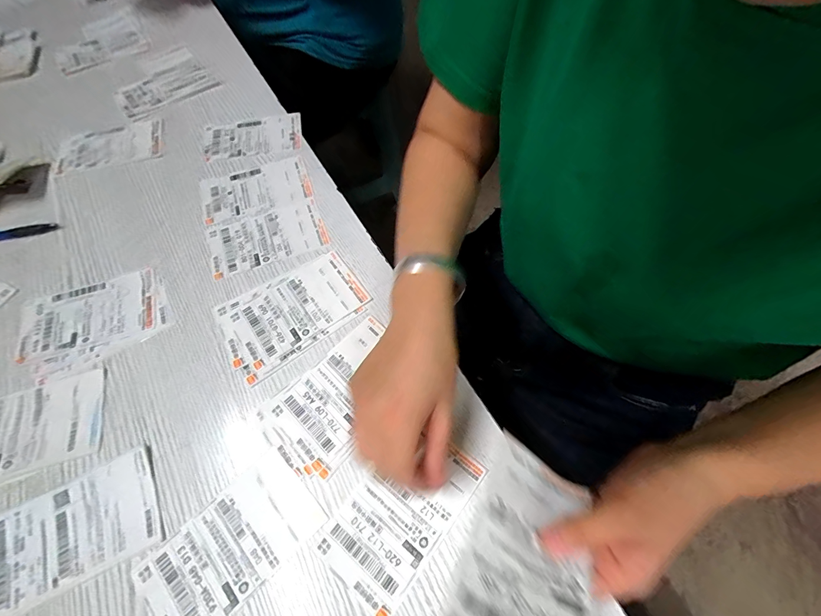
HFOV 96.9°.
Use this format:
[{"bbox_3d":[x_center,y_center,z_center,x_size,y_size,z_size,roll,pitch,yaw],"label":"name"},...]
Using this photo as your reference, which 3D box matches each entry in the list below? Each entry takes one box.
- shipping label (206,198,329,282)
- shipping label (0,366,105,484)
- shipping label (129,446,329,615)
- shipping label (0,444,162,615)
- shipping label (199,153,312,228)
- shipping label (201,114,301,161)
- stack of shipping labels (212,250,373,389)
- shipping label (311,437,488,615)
[{"bbox_3d":[-0.165,-0.083,0.415,0.125,0.004,0.079,-22,65,-9],"label":"shipping label"},{"bbox_3d":[-0.343,0.109,0.320,0.133,0.004,0.079,-18,64,-8],"label":"shipping label"},{"bbox_3d":[-0.137,0.181,0.278,0.128,0.004,0.074,-41,70,-17],"label":"shipping label"},{"bbox_3d":[-0.271,0.177,0.285,0.133,0.004,0.079,-26,66,-11],"label":"shipping label"},{"bbox_3d":[-0.191,-0.146,0.449,0.125,0.005,0.079,-21,65,-9],"label":"shipping label"},{"bbox_3d":[-0.211,-0.228,0.488,0.125,0.004,0.076,-11,64,-4],"label":"shipping label"},{"bbox_3d":[-0.120,0.002,0.367,0.142,0.004,0.092,-34,68,-15],"label":"stack of shipping labels"},{"bbox_3d":[-0.005,0.159,0.288,0.073,0.004,0.128,38,70,18],"label":"shipping label"}]

